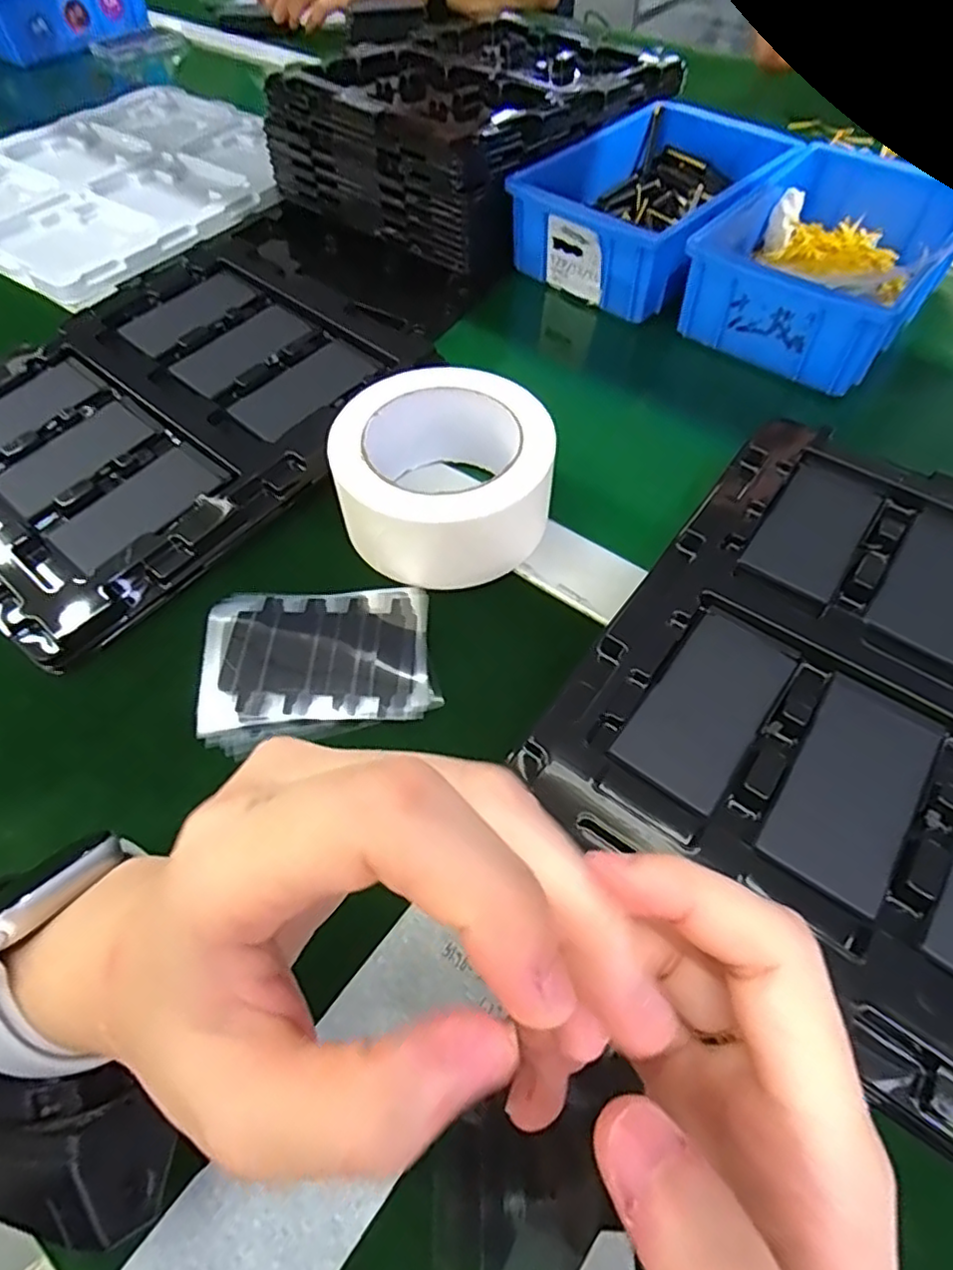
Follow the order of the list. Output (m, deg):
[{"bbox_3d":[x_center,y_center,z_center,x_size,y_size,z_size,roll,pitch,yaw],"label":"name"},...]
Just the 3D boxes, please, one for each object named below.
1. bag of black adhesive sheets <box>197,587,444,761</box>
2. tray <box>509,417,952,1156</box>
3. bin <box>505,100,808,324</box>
[{"bbox_3d":[-0.077,0.012,0.317,0.108,0.011,0.082,-8,57,-4],"label":"bag of black adhesive sheets"},{"bbox_3d":[0.175,0.024,0.277,0.220,0.031,0.275,32,63,20],"label":"tray"},{"bbox_3d":[0.142,-0.347,0.520,0.145,0.056,0.212,34,64,21],"label":"bin"}]

